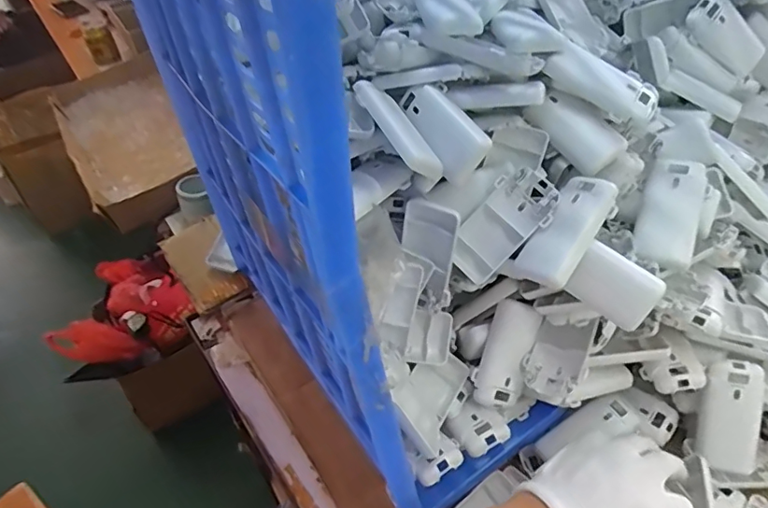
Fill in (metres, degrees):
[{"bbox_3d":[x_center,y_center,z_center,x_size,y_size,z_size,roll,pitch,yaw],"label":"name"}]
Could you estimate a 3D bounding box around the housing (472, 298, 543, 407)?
[{"bbox_3d":[0.108,0.089,0.465,0.038,0.022,0.093,18,90,24],"label":"housing"}]

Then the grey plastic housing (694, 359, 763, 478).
[{"bbox_3d":[0.299,0.139,0.452,0.043,0.095,0.009,7,4,13],"label":"grey plastic housing"}]

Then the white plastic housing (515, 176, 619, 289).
[{"bbox_3d":[0.141,-0.018,0.402,0.042,0.016,0.092,35,91,35],"label":"white plastic housing"}]

